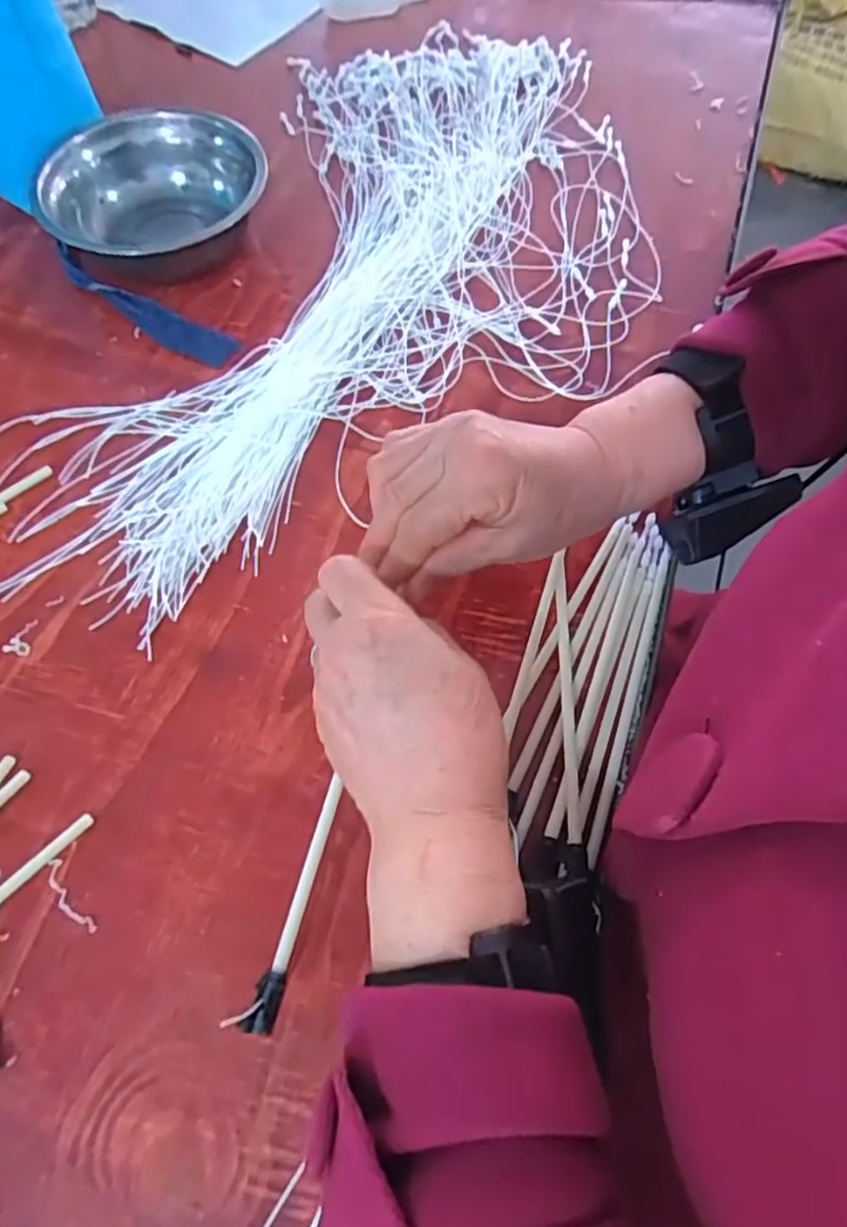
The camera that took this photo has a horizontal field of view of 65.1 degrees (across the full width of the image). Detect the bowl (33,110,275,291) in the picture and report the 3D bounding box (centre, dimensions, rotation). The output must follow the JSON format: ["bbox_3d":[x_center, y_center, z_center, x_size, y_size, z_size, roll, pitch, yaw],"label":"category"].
[{"bbox_3d":[-0.202,-0.314,0.504,0.154,0.054,0.154,0,64,0],"label":"bowl"}]

